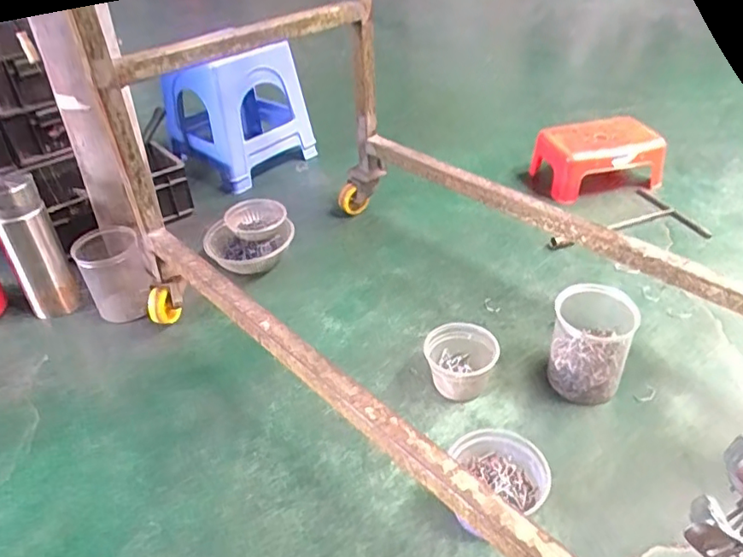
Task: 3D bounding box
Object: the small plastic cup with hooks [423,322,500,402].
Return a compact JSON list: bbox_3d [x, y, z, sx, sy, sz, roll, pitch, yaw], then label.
[{"bbox_3d":[0.129,0.122,0.843,0.104,0.069,0.093,3,39,9],"label":"small plastic cup with hooks"}]

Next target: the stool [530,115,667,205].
[{"bbox_3d":[0.483,-0.255,1.238,0.245,0.114,0.133,-7,38,-4],"label":"stool"}]

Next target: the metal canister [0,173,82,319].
[{"bbox_3d":[-0.563,-0.049,0.963,0.089,0.262,0.071,-26,43,-25],"label":"metal canister"}]

